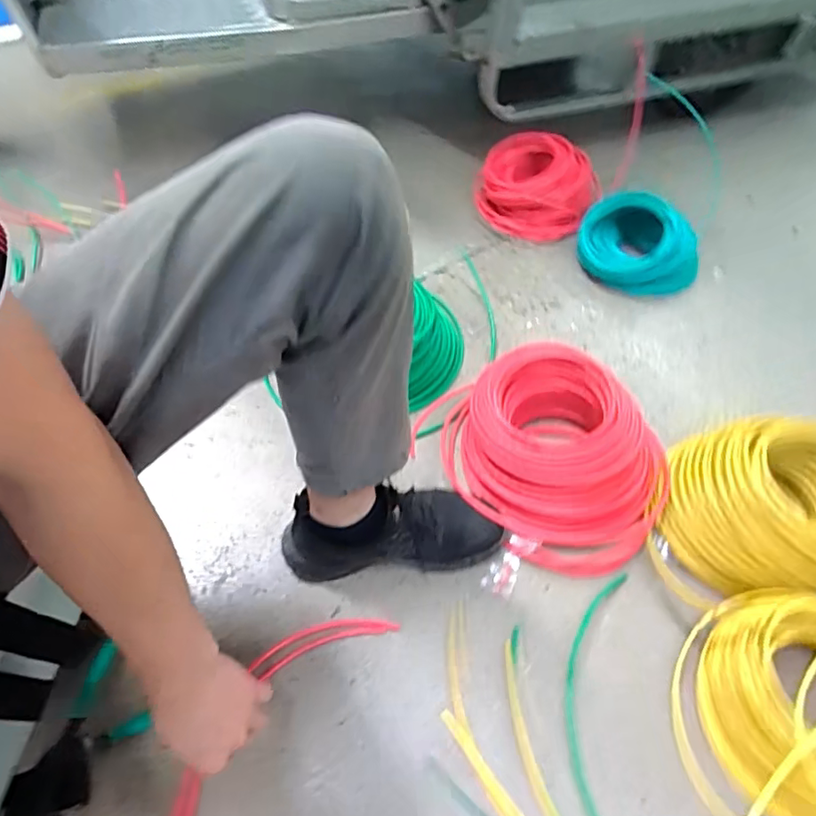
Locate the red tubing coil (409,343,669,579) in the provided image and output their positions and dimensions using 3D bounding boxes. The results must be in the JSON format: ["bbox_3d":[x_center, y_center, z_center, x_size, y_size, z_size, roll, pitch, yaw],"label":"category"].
[{"bbox_3d":[0.193,0.057,0.736,0.254,0.122,0.314,-31,59,-21],"label":"red tubing coil"}]

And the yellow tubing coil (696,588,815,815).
[{"bbox_3d":[0.417,0.305,0.560,0.189,0.099,0.214,19,56,14],"label":"yellow tubing coil"}]

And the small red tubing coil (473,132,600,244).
[{"bbox_3d":[0.269,-0.456,1.125,0.248,0.123,0.209,4,53,3],"label":"small red tubing coil"}]

